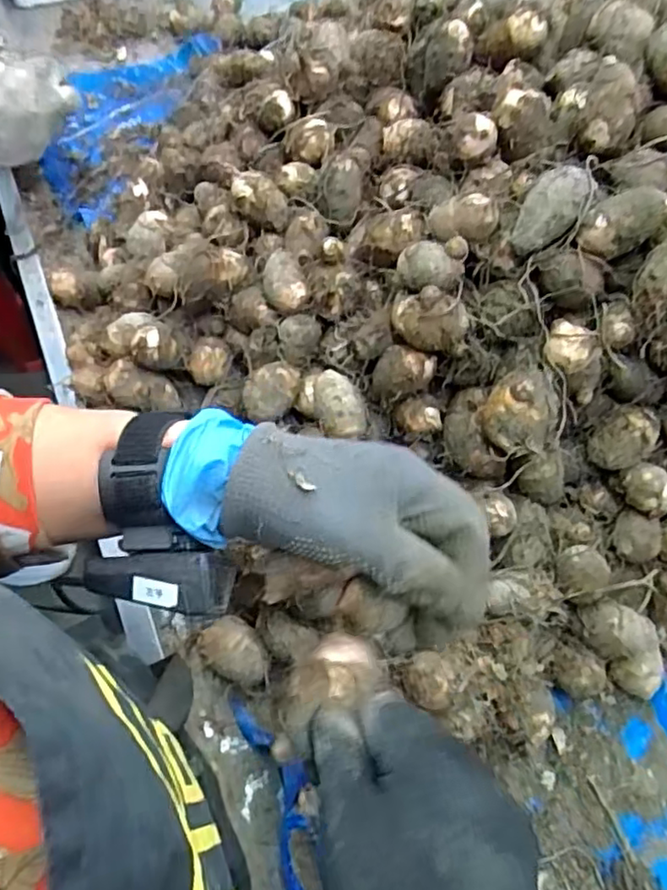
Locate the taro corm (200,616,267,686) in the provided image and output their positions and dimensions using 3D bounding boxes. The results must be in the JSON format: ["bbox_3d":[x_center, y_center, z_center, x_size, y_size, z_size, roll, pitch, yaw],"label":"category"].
[{"bbox_3d":[-0.065,0.139,0.420,0.049,0.035,0.032,31,64,14],"label":"taro corm"}]

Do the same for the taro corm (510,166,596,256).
[{"bbox_3d":[0.134,-0.145,0.390,0.035,0.026,0.058,32,97,34],"label":"taro corm"}]

